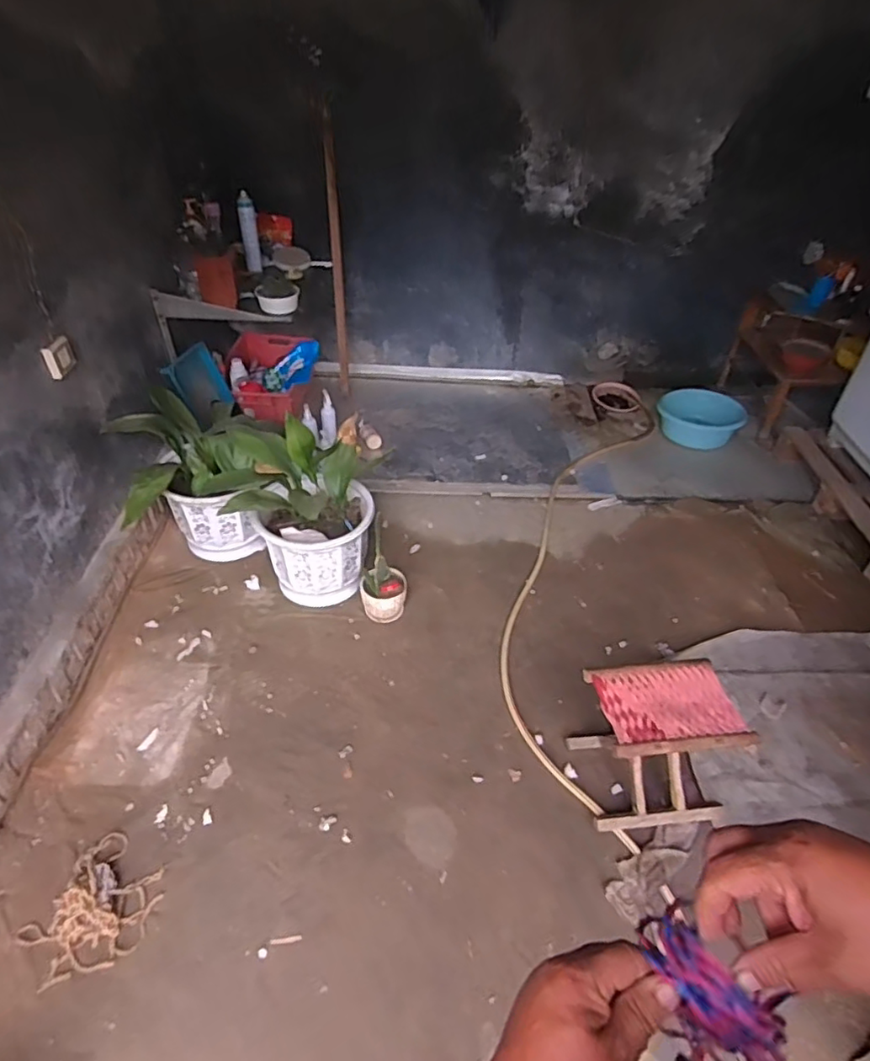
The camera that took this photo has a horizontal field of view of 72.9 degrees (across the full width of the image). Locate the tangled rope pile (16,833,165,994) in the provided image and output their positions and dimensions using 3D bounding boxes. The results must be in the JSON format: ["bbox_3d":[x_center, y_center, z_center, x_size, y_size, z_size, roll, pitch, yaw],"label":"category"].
[{"bbox_3d":[-0.727,0.808,1.252,0.236,0.045,0.266,22,45,22],"label":"tangled rope pile"}]

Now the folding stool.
[{"bbox_3d":[0.518,0.495,1.388,0.299,0.282,0.273,-2,41,-4],"label":"folding stool"}]

